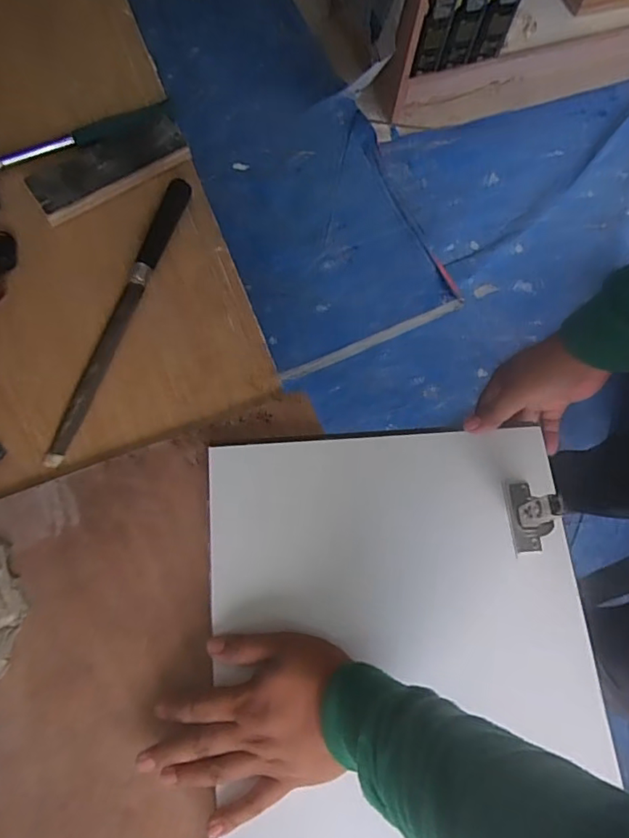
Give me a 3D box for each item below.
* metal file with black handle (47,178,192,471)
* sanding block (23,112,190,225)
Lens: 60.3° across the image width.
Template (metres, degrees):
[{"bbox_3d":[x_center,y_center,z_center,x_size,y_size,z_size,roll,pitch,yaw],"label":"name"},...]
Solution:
[{"bbox_3d":[-0.198,-0.109,0.552,0.019,0.017,0.326,19,71,3],"label":"metal file with black handle"},{"bbox_3d":[-0.227,-0.284,0.604,0.175,0.022,0.069,-32,76,-13],"label":"sanding block"}]

